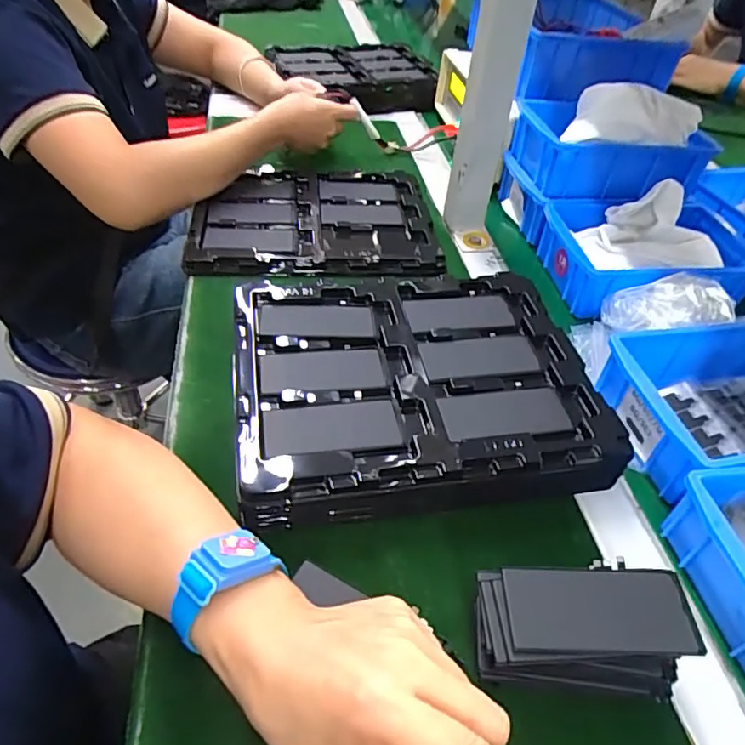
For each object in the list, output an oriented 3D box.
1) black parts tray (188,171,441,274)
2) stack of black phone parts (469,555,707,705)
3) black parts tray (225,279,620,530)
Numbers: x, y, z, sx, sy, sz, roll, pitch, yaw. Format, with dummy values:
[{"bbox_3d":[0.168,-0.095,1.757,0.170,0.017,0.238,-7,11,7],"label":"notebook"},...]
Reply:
[{"bbox_3d":[-0.068,-0.179,0.645,0.269,0.021,0.218,-1,45,-7],"label":"black parts tray"},{"bbox_3d":[0.112,0.146,0.312,0.112,0.058,0.057,4,45,-2],"label":"stack of black phone parts"},{"bbox_3d":[0.029,0.003,0.453,0.272,0.040,0.229,-6,46,-11],"label":"black parts tray"}]

